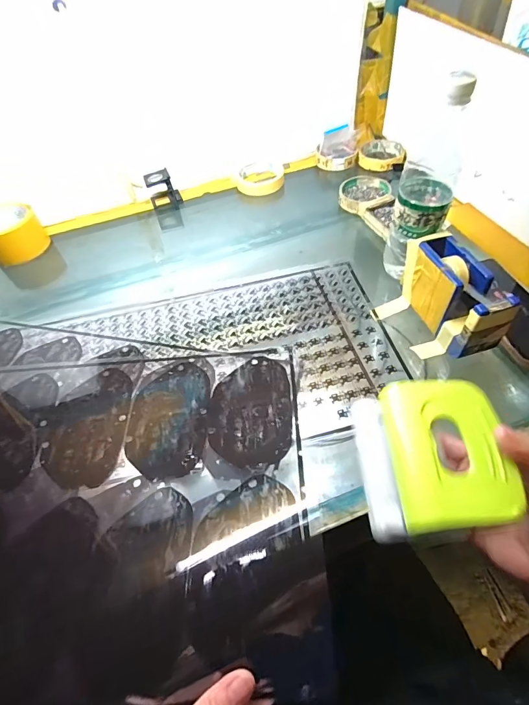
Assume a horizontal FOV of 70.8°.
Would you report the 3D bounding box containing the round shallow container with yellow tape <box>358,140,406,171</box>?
[{"bbox_3d":[0.229,-0.384,0.731,0.086,0.027,0.107,7,53,12],"label":"round shallow container with yellow tape"}]

